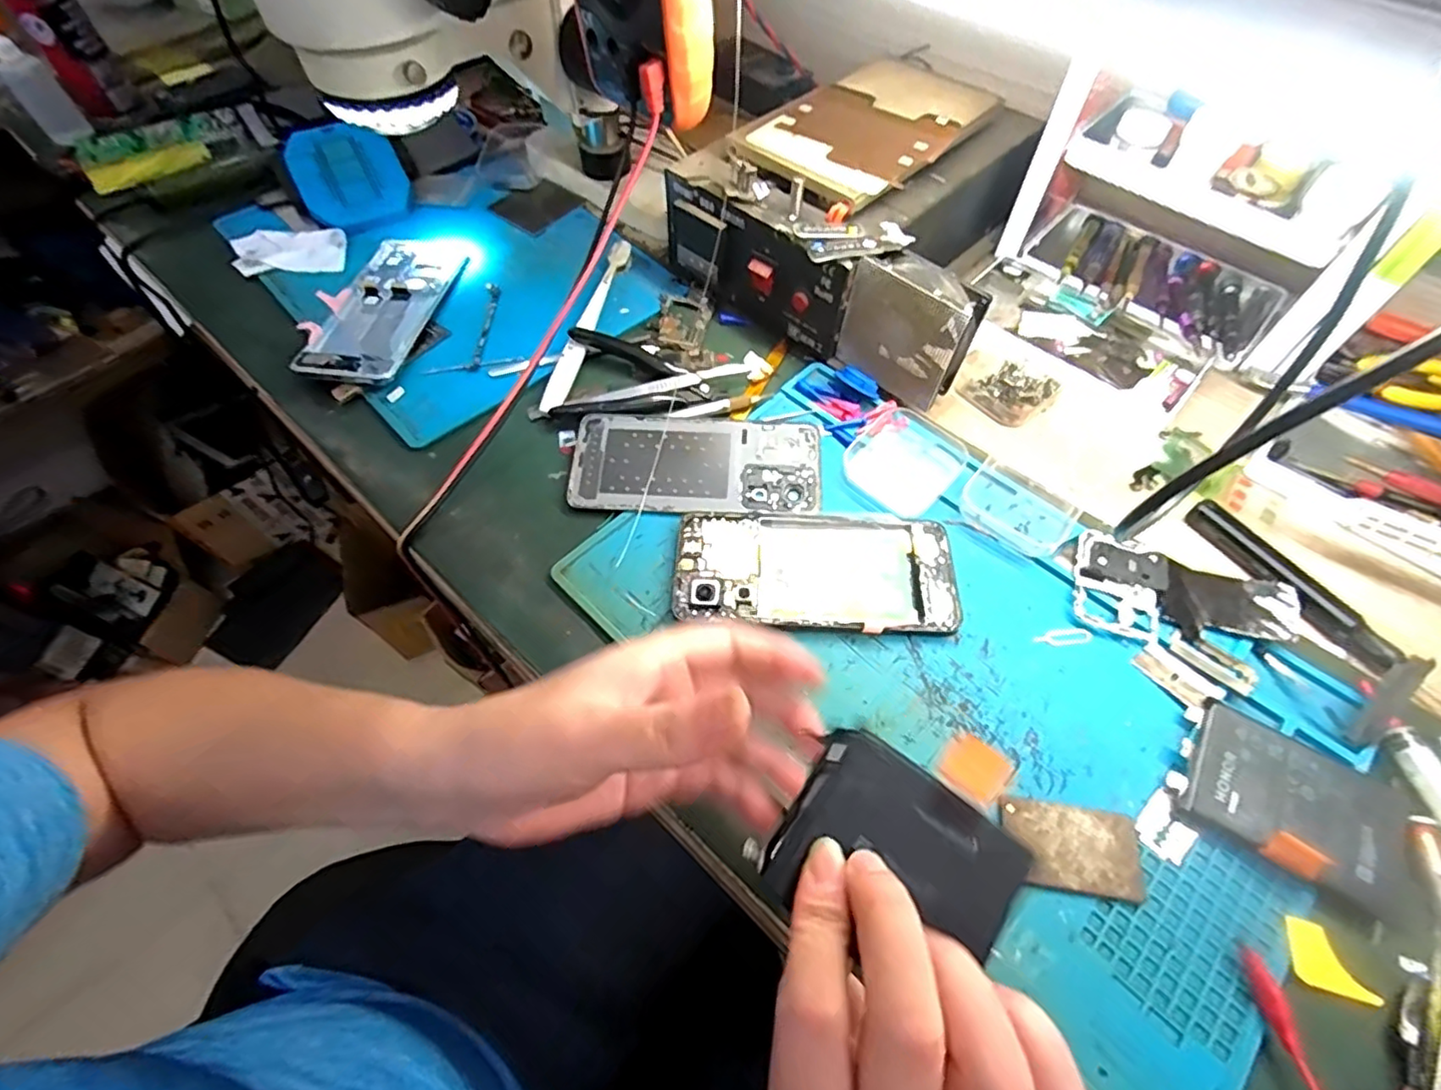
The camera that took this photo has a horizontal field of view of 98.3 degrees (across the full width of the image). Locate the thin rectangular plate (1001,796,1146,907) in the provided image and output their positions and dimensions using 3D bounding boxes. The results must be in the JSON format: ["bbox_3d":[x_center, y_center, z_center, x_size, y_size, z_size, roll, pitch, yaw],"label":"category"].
[{"bbox_3d":[0.162,0.140,0.287,0.061,0.004,0.036,9,59,5],"label":"thin rectangular plate"}]

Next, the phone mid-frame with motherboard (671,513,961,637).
[{"bbox_3d":[0.054,0.013,0.361,0.158,0.007,0.074,4,59,2],"label":"phone mid-frame with motherboard"}]

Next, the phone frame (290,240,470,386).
[{"bbox_3d":[-0.253,-0.185,0.480,0.072,0.014,0.165,7,59,4],"label":"phone frame"}]

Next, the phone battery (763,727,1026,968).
[{"bbox_3d":[0.061,0.106,0.211,0.079,0.004,0.058,31,79,4],"label":"phone battery"}]

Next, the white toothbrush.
[{"bbox_3d":[-0.100,-0.169,0.470,0.015,0.022,0.179,11,59,7],"label":"white toothbrush"}]

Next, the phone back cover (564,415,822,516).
[{"bbox_3d":[-0.016,-0.052,0.402,0.158,0.007,0.072,2,58,1],"label":"phone back cover"}]

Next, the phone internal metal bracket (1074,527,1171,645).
[{"bbox_3d":[0.230,0.023,0.360,0.048,0.005,0.064,21,61,12],"label":"phone internal metal bracket"}]

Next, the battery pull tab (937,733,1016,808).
[{"bbox_3d":[0.091,0.080,0.221,0.022,0.004,0.018,38,88,5],"label":"battery pull tab"}]

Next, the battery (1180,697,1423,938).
[{"bbox_3d":[0.275,0.124,0.292,0.097,0.011,0.063,31,63,18],"label":"battery"}]

